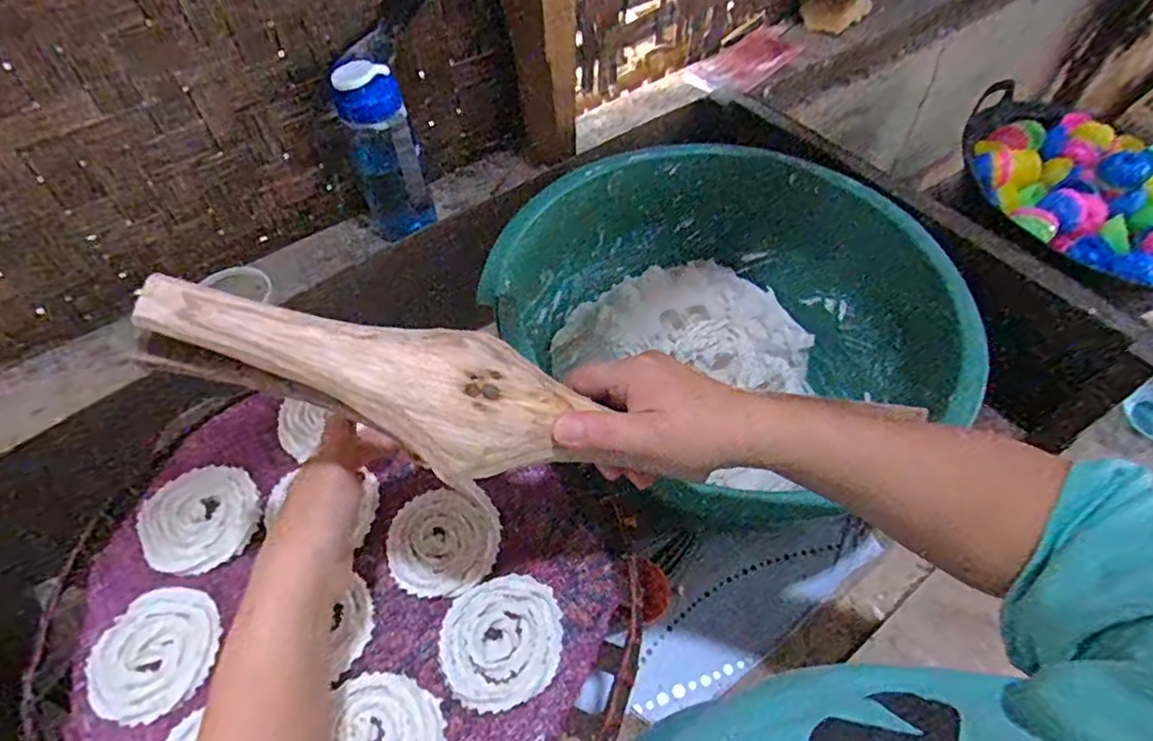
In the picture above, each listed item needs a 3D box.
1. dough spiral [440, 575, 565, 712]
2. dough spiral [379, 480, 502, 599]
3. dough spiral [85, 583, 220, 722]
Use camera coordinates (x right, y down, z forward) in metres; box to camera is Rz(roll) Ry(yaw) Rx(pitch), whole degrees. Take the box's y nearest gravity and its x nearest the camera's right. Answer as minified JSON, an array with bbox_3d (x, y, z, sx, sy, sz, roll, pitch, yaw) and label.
[{"bbox_3d":[-0.047,0.172,0.404,0.079,0.004,0.075,0,56,0],"label":"dough spiral"},{"bbox_3d":[-0.092,0.118,0.438,0.078,0.009,0.072,-17,58,-10],"label":"dough spiral"},{"bbox_3d":[-0.268,0.179,0.401,0.070,0.007,0.078,34,63,21],"label":"dough spiral"}]

